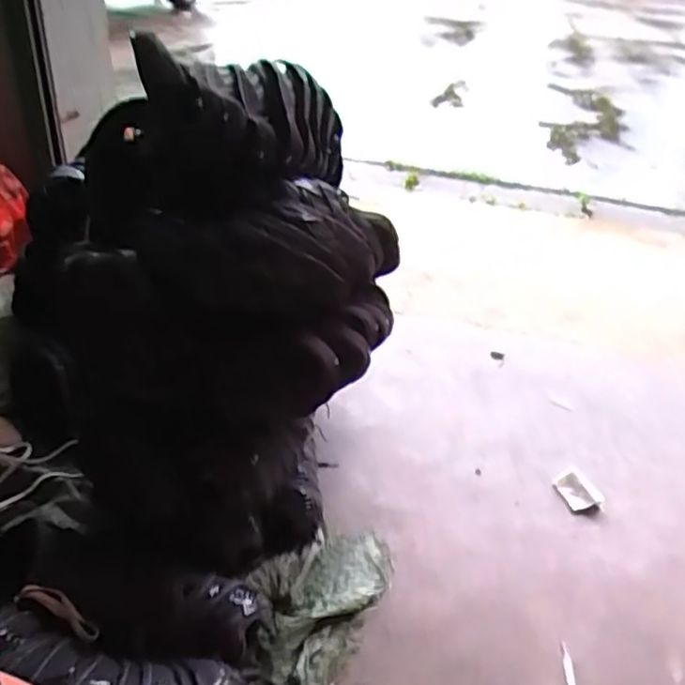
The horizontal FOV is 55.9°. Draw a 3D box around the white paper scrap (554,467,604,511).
[{"bbox_3d":[0.473,0.299,1.304,0.072,0.037,0.095,-6,37,-17],"label":"white paper scrap"}]

